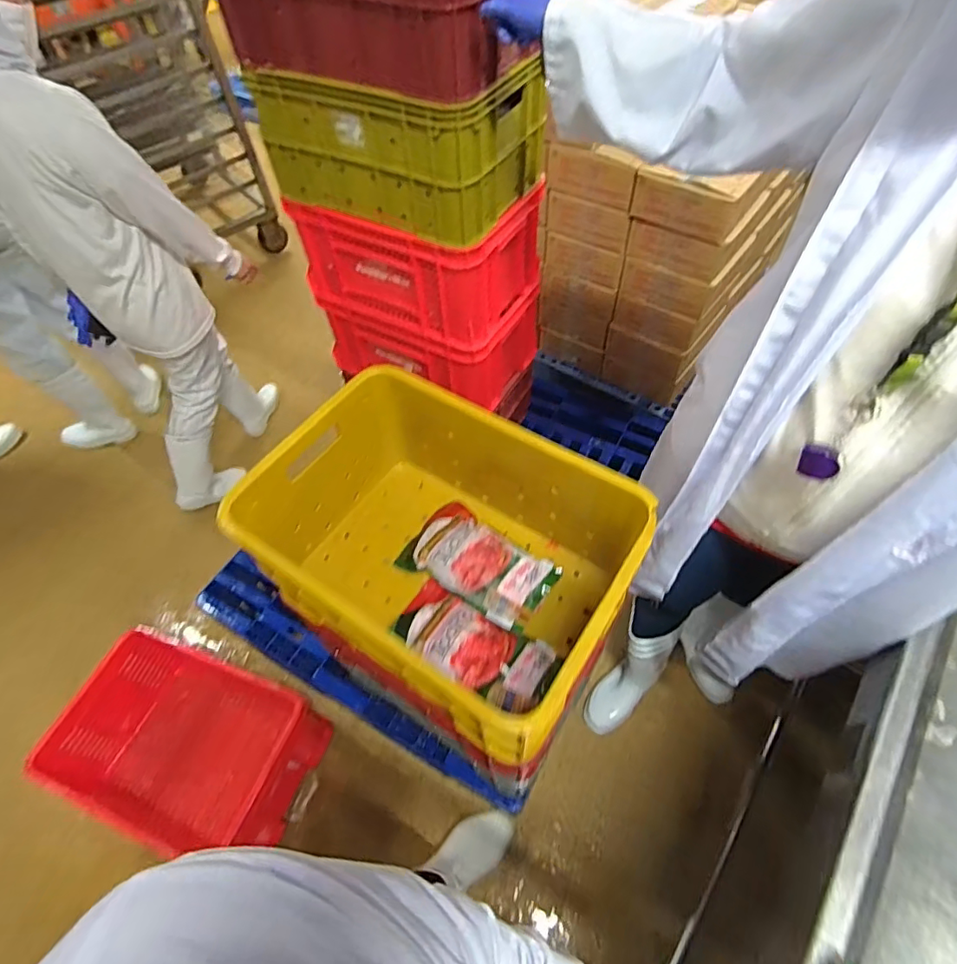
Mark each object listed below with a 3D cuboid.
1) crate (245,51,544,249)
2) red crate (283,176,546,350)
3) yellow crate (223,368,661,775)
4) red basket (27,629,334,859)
[{"bbox_3d":[-0.149,-0.697,1.074,0.464,0.222,0.314,26,60,20],"label":"crate"},{"bbox_3d":[-0.147,-0.553,1.280,0.500,0.253,0.324,26,60,20],"label":"red crate"},{"bbox_3d":[-0.045,0.098,0.818,0.506,0.254,0.369,29,61,21],"label":"yellow crate"},{"bbox_3d":[-0.681,0.633,1.308,0.542,0.262,0.388,14,57,13],"label":"red basket"}]

